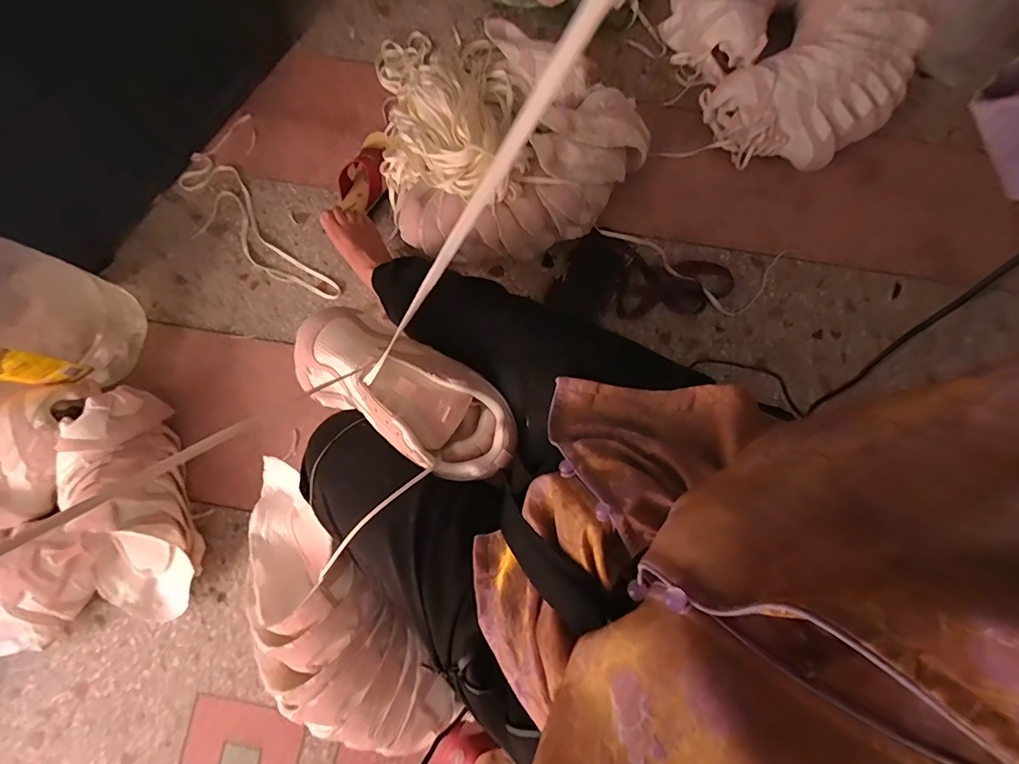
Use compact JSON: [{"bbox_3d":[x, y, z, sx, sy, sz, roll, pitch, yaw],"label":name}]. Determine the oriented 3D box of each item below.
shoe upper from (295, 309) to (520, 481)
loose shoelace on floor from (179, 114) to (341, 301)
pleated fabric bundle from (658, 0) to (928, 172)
[{"bbox_3d":[-0.103,0.011,0.472,0.236,0.061,0.102,31,81,4],"label":"shoe upper"},{"bbox_3d":[-0.507,-0.303,0.920,0.181,0.009,0.423,-33,80,-5],"label":"loose shoelace on floor"},{"bbox_3d":[0.585,-0.733,0.942,0.493,0.114,0.525,-31,80,-5],"label":"pleated fabric bundle"}]

